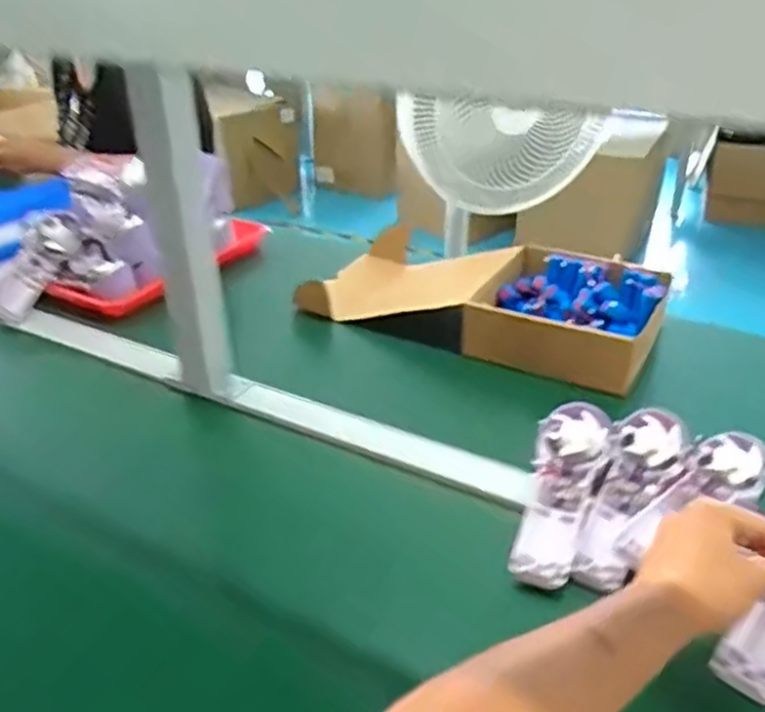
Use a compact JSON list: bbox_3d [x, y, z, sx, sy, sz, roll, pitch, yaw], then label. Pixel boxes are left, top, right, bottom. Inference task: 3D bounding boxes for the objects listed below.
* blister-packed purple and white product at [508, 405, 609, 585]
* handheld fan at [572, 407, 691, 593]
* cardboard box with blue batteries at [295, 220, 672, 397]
[{"bbox_3d":[0.152,0.115,0.626,0.056,0.023,0.182,12,49,20],"label":"blister-packed purple and white product"},{"bbox_3d":[0.208,0.119,0.621,0.056,0.025,0.179,19,57,29],"label":"handheld fan"},{"bbox_3d":[0.124,-0.074,0.923,0.422,0.074,0.236,14,35,23],"label":"cardboard box with blue batteries"}]

